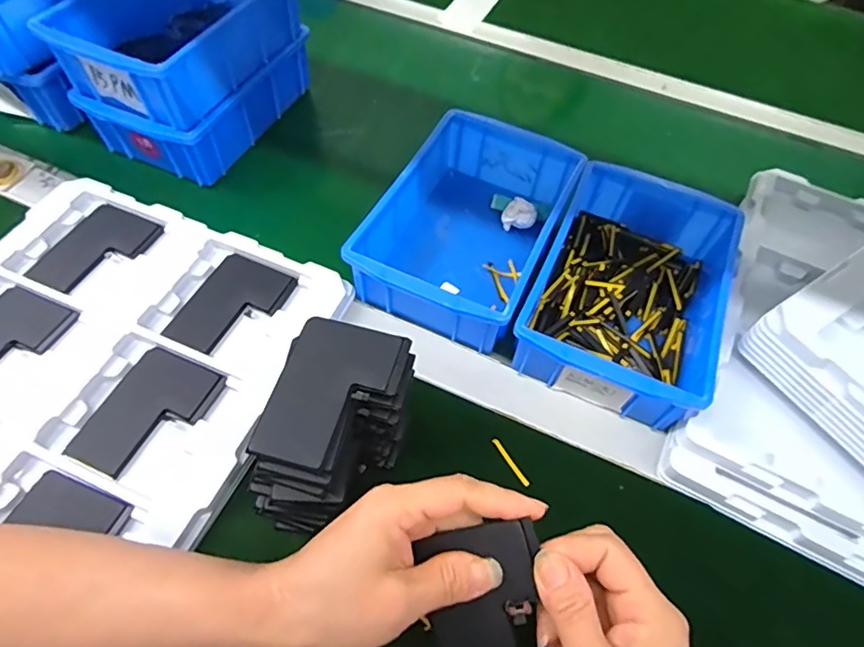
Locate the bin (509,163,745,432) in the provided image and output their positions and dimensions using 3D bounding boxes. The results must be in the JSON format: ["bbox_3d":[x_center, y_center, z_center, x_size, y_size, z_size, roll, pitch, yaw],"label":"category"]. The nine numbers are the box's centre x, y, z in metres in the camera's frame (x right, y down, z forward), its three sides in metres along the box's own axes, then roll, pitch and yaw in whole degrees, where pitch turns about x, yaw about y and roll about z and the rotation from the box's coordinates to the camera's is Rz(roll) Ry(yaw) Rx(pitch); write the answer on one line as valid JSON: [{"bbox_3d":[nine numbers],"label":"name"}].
[{"bbox_3d":[0.155,-0.026,0.427,0.137,0.061,0.205,23,58,10],"label":"bin"}]

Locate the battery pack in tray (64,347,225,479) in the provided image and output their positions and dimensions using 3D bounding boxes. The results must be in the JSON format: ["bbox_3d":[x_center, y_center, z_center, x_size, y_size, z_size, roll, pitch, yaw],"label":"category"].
[{"bbox_3d":[-0.196,0.062,0.371,0.063,0.004,0.089,23,58,10],"label":"battery pack in tray"}]

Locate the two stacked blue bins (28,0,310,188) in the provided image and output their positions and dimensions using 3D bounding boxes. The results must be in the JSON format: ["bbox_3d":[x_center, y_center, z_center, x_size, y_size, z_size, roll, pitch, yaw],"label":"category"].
[{"bbox_3d":[-0.226,-0.261,0.512,0.140,0.108,0.204,22,58,9],"label":"two stacked blue bins"}]

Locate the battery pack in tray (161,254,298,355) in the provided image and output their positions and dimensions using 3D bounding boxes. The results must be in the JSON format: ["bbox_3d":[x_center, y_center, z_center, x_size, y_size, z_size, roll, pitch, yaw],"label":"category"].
[{"bbox_3d":[-0.156,-0.014,0.423,0.067,0.004,0.089,21,58,9],"label":"battery pack in tray"}]

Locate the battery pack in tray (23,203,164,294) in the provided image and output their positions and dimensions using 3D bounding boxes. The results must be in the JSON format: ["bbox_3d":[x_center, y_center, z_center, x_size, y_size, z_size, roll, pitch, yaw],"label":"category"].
[{"bbox_3d":[-0.278,-0.061,0.446,0.069,0.007,0.088,24,58,10],"label":"battery pack in tray"}]

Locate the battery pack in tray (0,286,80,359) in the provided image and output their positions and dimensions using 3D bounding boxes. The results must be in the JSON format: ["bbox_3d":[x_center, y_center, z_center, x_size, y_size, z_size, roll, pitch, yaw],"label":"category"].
[{"bbox_3d":[-0.316,0.015,0.394,0.066,0.004,0.090,22,58,9],"label":"battery pack in tray"}]

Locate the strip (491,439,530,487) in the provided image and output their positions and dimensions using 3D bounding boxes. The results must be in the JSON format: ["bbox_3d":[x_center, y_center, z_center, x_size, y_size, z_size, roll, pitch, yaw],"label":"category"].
[{"bbox_3d":[0.055,0.098,0.379,0.005,0.004,0.039,-28,64,-21],"label":"strip"}]

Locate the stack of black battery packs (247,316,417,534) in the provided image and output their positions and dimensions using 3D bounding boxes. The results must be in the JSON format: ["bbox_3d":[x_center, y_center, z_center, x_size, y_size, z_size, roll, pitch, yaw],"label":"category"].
[{"bbox_3d":[-0.059,0.067,0.333,0.075,0.083,0.109,14,58,6],"label":"stack of black battery packs"}]

